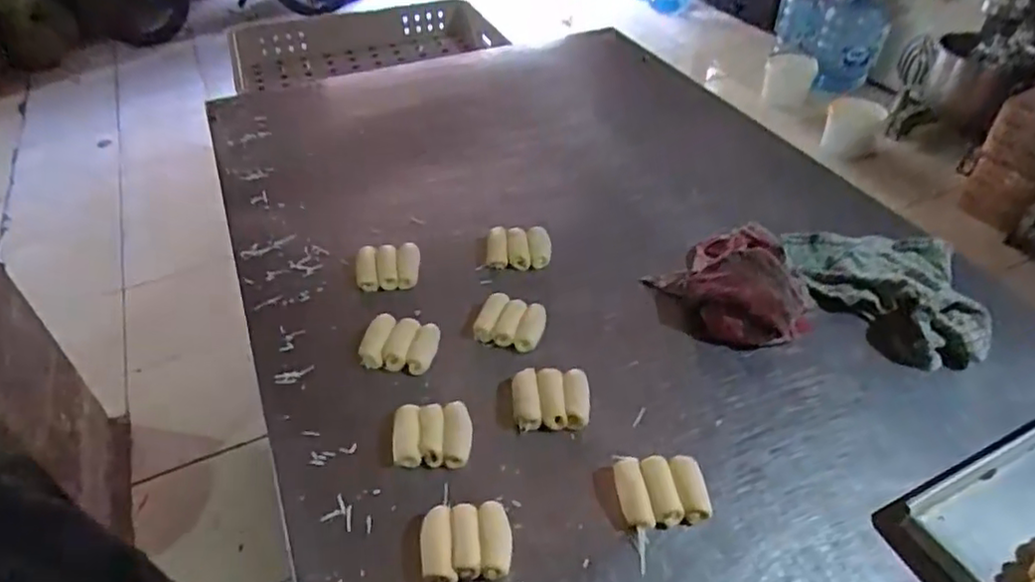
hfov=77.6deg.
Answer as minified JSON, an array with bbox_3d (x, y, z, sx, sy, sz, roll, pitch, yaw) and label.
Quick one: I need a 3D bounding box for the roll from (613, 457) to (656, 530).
[{"bbox_3d":[0.105,0.183,0.589,0.027,0.027,0.064,-8,56,-8],"label":"roll"}]

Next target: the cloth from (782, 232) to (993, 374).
[{"bbox_3d":[0.441,-0.015,0.787,0.218,0.056,0.222,13,44,15],"label":"cloth"}]

